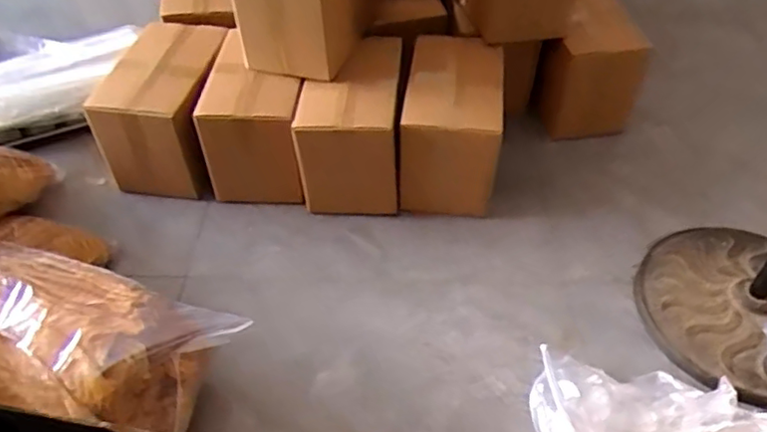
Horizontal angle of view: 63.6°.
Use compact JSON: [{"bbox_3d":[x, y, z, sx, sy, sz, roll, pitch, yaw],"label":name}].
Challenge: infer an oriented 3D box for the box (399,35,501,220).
[{"bbox_3d":[0.148,-0.197,1.413,0.205,0.304,0.288,3,46,4],"label":"box"}]

